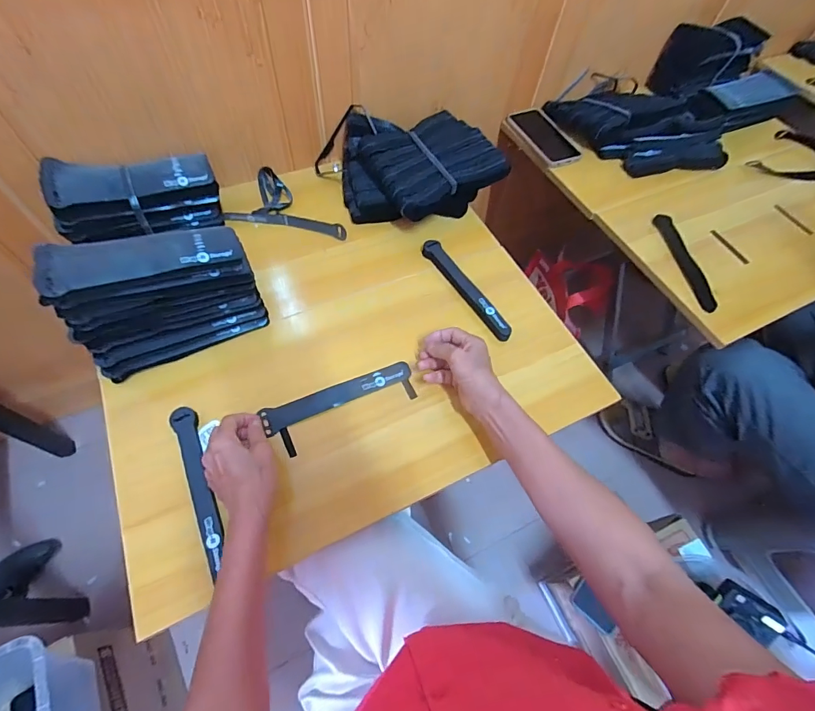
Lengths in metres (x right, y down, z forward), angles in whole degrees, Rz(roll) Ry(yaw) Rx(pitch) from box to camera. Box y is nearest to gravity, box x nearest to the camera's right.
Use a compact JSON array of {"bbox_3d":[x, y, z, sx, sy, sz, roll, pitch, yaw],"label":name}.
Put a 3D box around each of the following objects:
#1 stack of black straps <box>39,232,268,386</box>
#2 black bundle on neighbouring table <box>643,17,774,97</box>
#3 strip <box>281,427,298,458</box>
[{"bbox_3d":[-0.289,-0.074,0.493,0.197,0.129,0.100,-20,64,-14],"label":"stack of black straps"},{"bbox_3d":[0.664,-0.658,0.910,0.194,0.113,0.125,-28,66,-18],"label":"black bundle on neighbouring table"},{"bbox_3d":[-0.141,0.101,0.485,0.009,0.005,0.038,-23,65,-16],"label":"strip"}]

